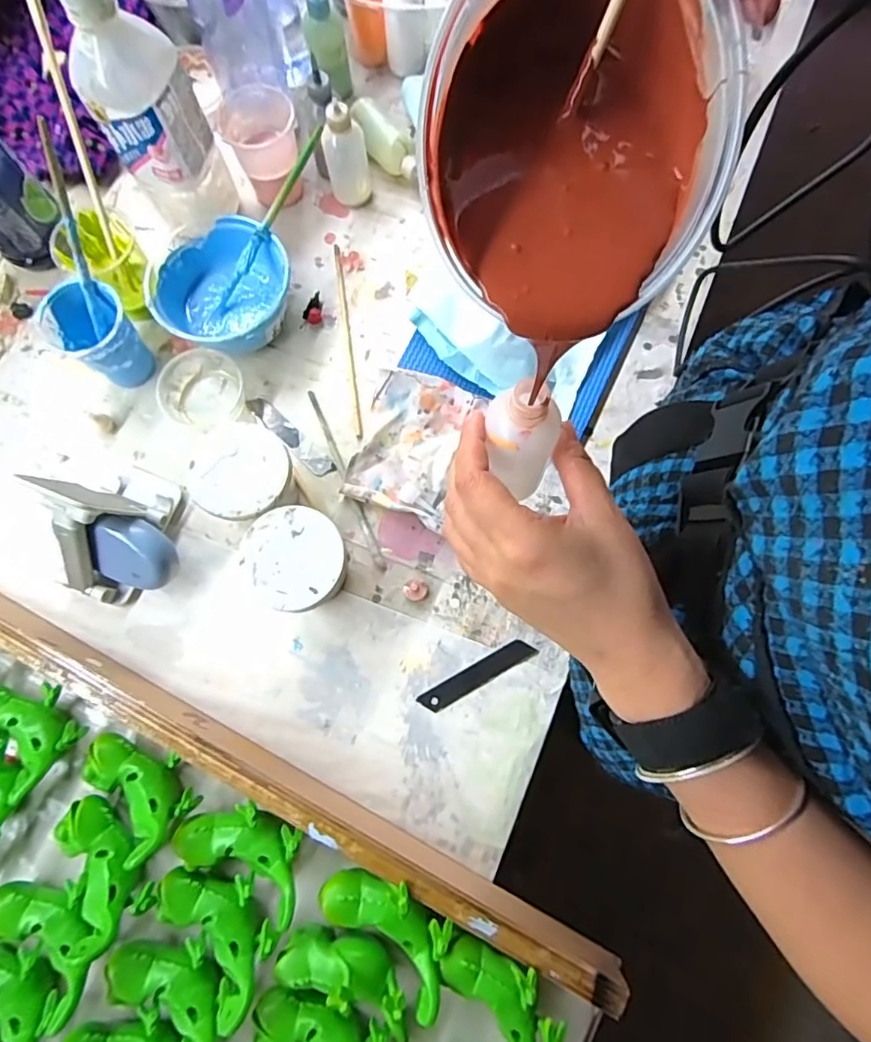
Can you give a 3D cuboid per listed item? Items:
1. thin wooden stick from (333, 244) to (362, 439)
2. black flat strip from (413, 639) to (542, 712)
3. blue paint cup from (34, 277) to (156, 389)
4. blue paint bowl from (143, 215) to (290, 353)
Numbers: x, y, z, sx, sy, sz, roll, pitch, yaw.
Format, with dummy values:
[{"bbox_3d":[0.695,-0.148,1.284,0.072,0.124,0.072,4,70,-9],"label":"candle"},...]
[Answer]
[{"bbox_3d":[-0.080,-0.165,0.498,0.008,0.004,0.191,-8,77,-2],"label":"thin wooden stick"},{"bbox_3d":[0.033,0.121,0.433,0.097,0.004,0.018,-29,79,-6],"label":"black flat strip"},{"bbox_3d":[-0.275,-0.150,0.460,0.058,0.075,0.060,0,77,0],"label":"blue paint cup"},{"bbox_3d":[-0.179,-0.192,0.474,0.102,0.060,0.111,0,77,0],"label":"blue paint bowl"}]

